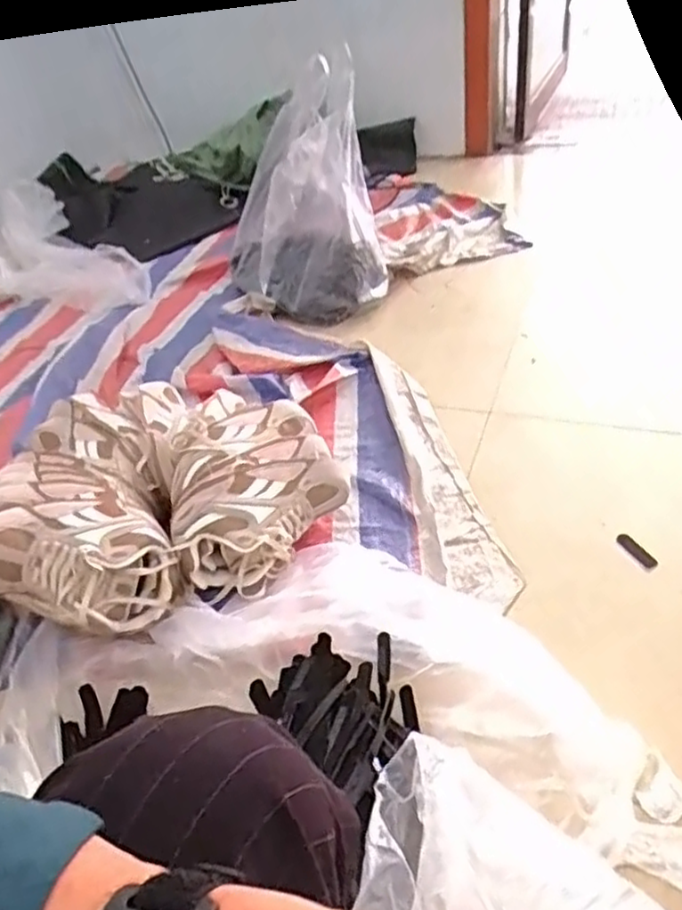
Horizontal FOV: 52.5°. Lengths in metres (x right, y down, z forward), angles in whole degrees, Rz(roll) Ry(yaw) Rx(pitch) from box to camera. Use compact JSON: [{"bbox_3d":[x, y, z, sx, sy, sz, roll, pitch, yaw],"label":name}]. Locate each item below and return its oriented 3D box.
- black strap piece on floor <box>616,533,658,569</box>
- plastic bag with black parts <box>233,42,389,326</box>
[{"bbox_3d":[0.387,0.125,0.906,0.022,0.007,0.062,-22,42,-20],"label":"black strap piece on floor"},{"bbox_3d":[-0.066,-0.509,1.387,0.302,0.434,0.242,-16,40,-8],"label":"plastic bag with black parts"}]

